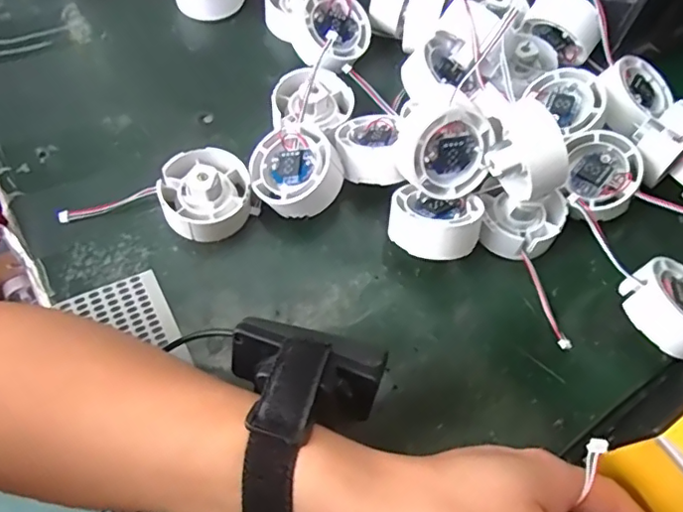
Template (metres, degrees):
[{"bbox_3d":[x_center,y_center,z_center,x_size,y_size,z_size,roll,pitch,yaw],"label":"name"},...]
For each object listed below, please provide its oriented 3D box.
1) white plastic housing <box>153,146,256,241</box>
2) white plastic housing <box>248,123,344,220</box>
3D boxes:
[{"bbox_3d":[-0.083,-0.040,0.343,0.055,0.033,0.051,2,63,-3],"label":"white plastic housing"},{"bbox_3d":[-0.028,-0.053,0.346,0.052,0.024,0.054,-20,67,15],"label":"white plastic housing"}]

